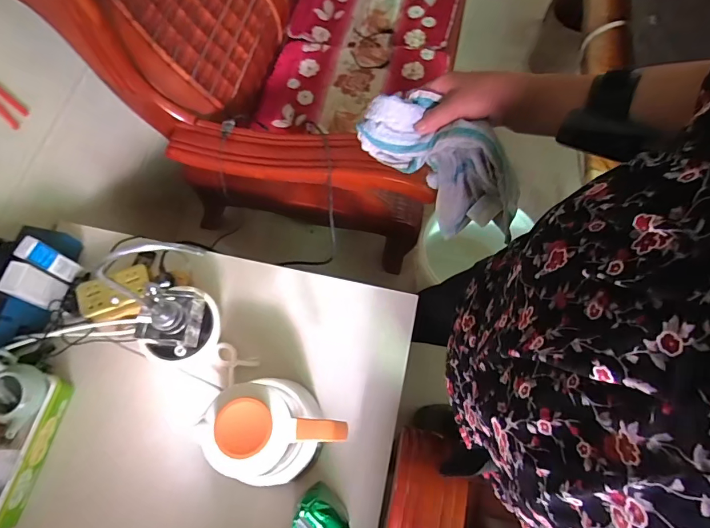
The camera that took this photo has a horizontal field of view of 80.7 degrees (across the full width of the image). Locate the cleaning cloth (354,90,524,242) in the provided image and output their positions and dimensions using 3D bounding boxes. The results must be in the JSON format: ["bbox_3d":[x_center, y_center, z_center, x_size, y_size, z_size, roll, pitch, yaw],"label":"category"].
[{"bbox_3d":[0.104,-0.119,0.509,0.213,0.132,0.062,38,73,14],"label":"cleaning cloth"}]

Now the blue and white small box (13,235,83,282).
[{"bbox_3d":[-0.558,-0.008,0.763,0.029,0.119,0.038,19,70,8],"label":"blue and white small box"}]

